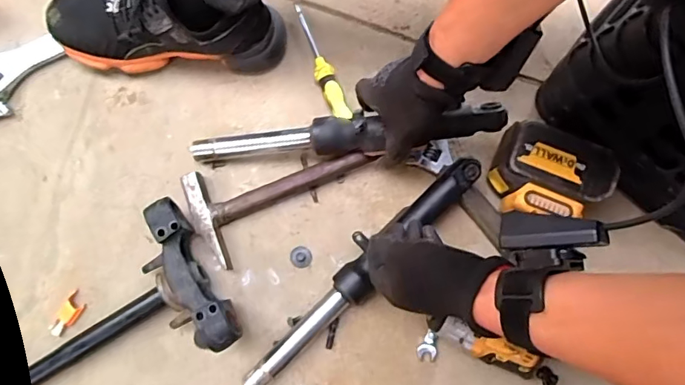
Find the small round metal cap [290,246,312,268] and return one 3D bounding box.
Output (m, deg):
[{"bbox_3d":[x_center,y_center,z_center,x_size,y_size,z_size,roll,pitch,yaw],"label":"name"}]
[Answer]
[{"bbox_3d":[-0.049,0.077,0.569,0.025,0.005,0.025,0,80,-1],"label":"small round metal cap"}]

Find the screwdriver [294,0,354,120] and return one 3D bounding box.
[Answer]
[{"bbox_3d":[-0.028,-0.161,0.604,0.024,0.025,0.165,-21,75,-4],"label":"screwdriver"}]

